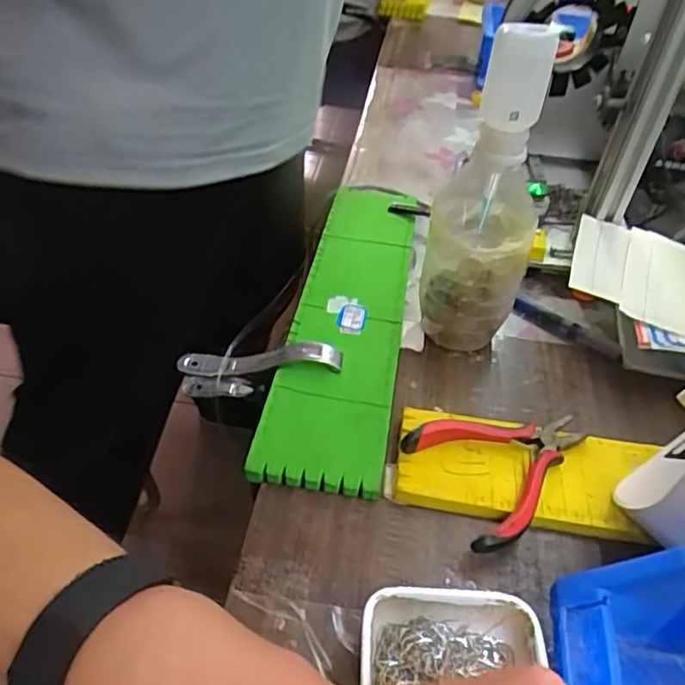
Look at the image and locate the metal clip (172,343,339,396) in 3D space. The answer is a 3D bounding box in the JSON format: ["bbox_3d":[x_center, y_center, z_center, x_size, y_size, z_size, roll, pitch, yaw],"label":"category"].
[{"bbox_3d":[-0.062,0.019,0.442,0.126,0.048,0.018,-10,41,15],"label":"metal clip"}]

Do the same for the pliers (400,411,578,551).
[{"bbox_3d":[0.100,0.072,0.366,0.102,0.020,0.081,-18,48,-23],"label":"pliers"}]

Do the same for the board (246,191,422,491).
[{"bbox_3d":[0.009,-0.039,0.488,0.081,0.009,0.360,9,43,4],"label":"board"}]

